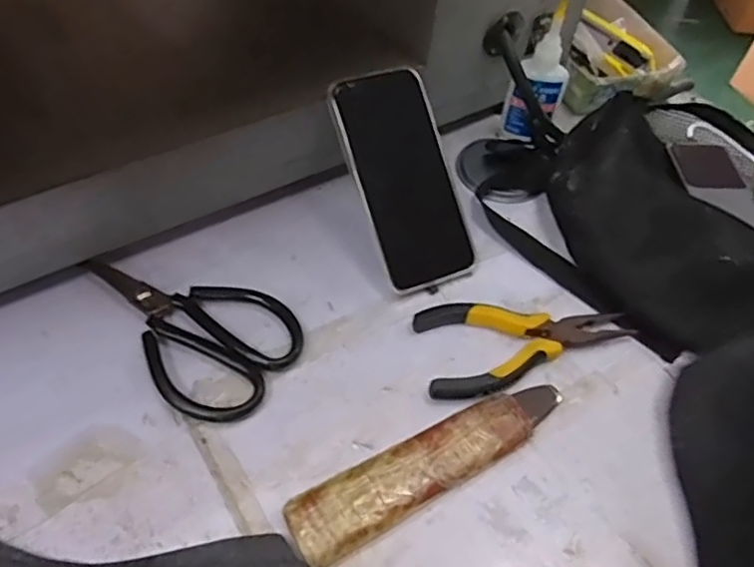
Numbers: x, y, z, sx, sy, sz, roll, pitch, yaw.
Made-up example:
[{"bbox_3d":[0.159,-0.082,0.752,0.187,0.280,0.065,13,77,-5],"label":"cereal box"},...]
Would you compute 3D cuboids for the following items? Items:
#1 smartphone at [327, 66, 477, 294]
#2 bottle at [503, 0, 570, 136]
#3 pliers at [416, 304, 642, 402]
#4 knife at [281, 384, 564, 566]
[{"bbox_3d":[0.021,-0.079,0.457,0.076,0.012,0.164,-18,90,-19],"label":"smartphone"},{"bbox_3d":[0.140,-0.176,0.522,0.044,0.128,0.024,17,52,7],"label":"bottle"},{"bbox_3d":[0.107,0.042,0.425,0.151,0.020,0.069,-3,52,-8],"label":"pliers"},{"bbox_3d":[0.037,0.109,0.369,0.186,0.018,0.038,-22,57,-22],"label":"knife"}]

